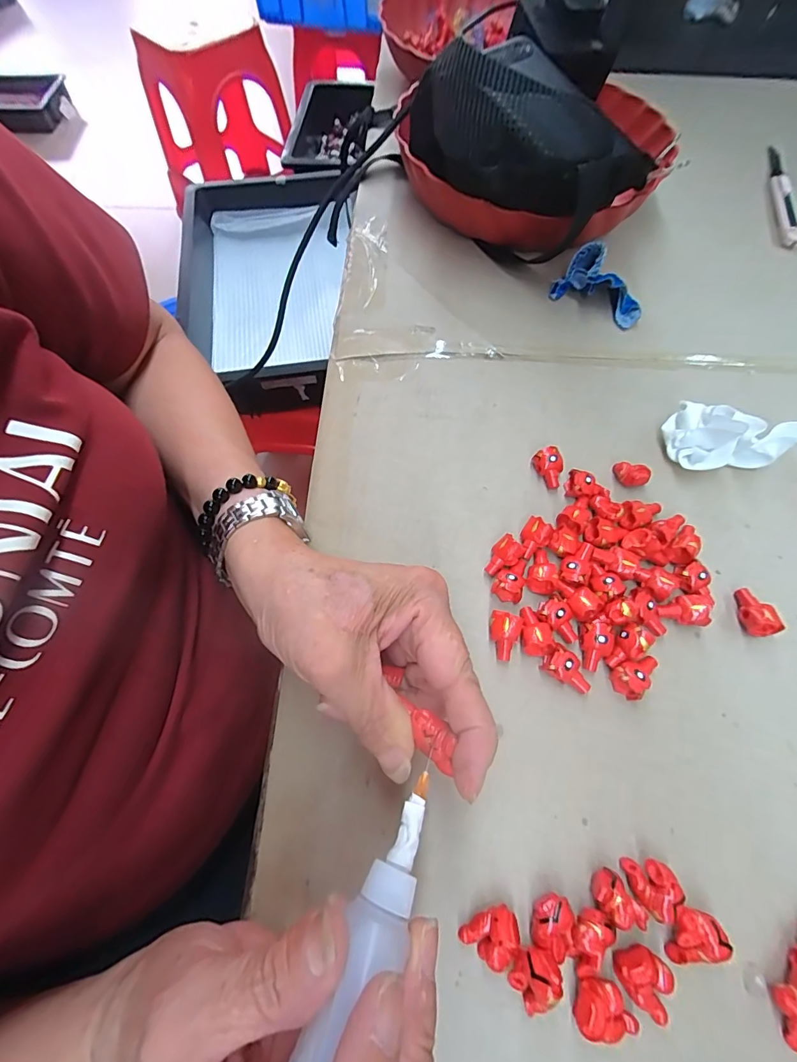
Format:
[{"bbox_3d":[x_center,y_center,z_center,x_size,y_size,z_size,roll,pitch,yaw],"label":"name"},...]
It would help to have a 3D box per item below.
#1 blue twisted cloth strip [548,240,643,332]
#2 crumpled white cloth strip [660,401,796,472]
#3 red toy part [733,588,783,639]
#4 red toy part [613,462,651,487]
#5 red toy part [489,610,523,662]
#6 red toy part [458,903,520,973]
[{"bbox_3d":[0.160,-0.188,0.343,0.069,0.038,0.026,39,70,3],"label":"blue twisted cloth strip"},{"bbox_3d":[0.214,-0.064,0.274,0.081,0.041,0.041,-7,65,-3],"label":"crumpled white cloth strip"},{"bbox_3d":[0.195,0.045,0.240,0.013,0.015,0.027,-16,66,-7],"label":"red toy part"},{"bbox_3d":[0.145,-0.035,0.273,0.020,0.014,0.009,19,66,9],"label":"red toy part"},{"bbox_3d":[0.056,0.057,0.235,0.016,0.015,0.022,16,66,7],"label":"red toy part"},{"bbox_3d":[0.039,0.168,0.183,0.019,0.014,0.021,38,71,17],"label":"red toy part"}]

